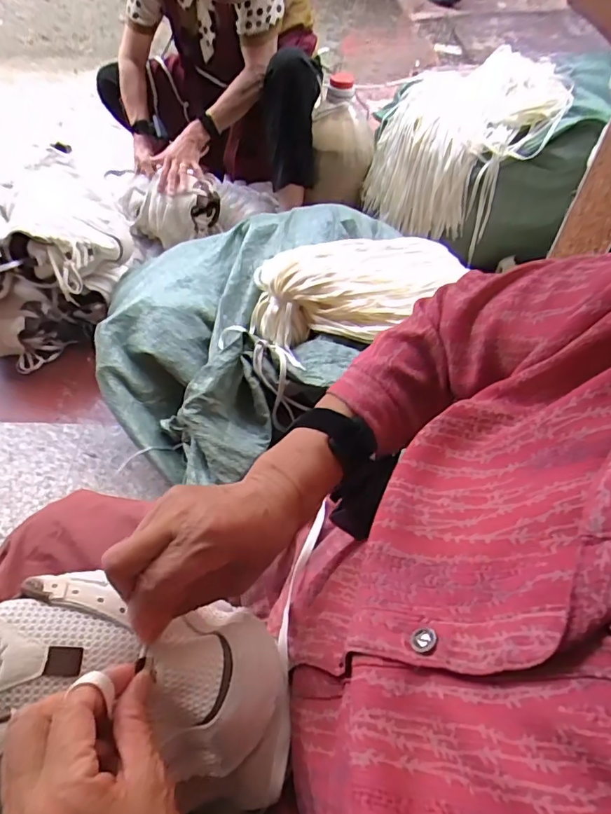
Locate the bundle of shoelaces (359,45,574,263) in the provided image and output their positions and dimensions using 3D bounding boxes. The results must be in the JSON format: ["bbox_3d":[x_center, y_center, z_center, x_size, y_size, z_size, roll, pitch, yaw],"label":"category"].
[{"bbox_3d":[0.403,-0.673,1.271,0.385,0.234,0.505,28,63,19],"label":"bundle of shoelaces"}]

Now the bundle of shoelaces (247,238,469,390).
[{"bbox_3d":[0.081,-0.205,0.860,0.412,0.085,0.228,-23,59,-12],"label":"bundle of shoelaces"}]

